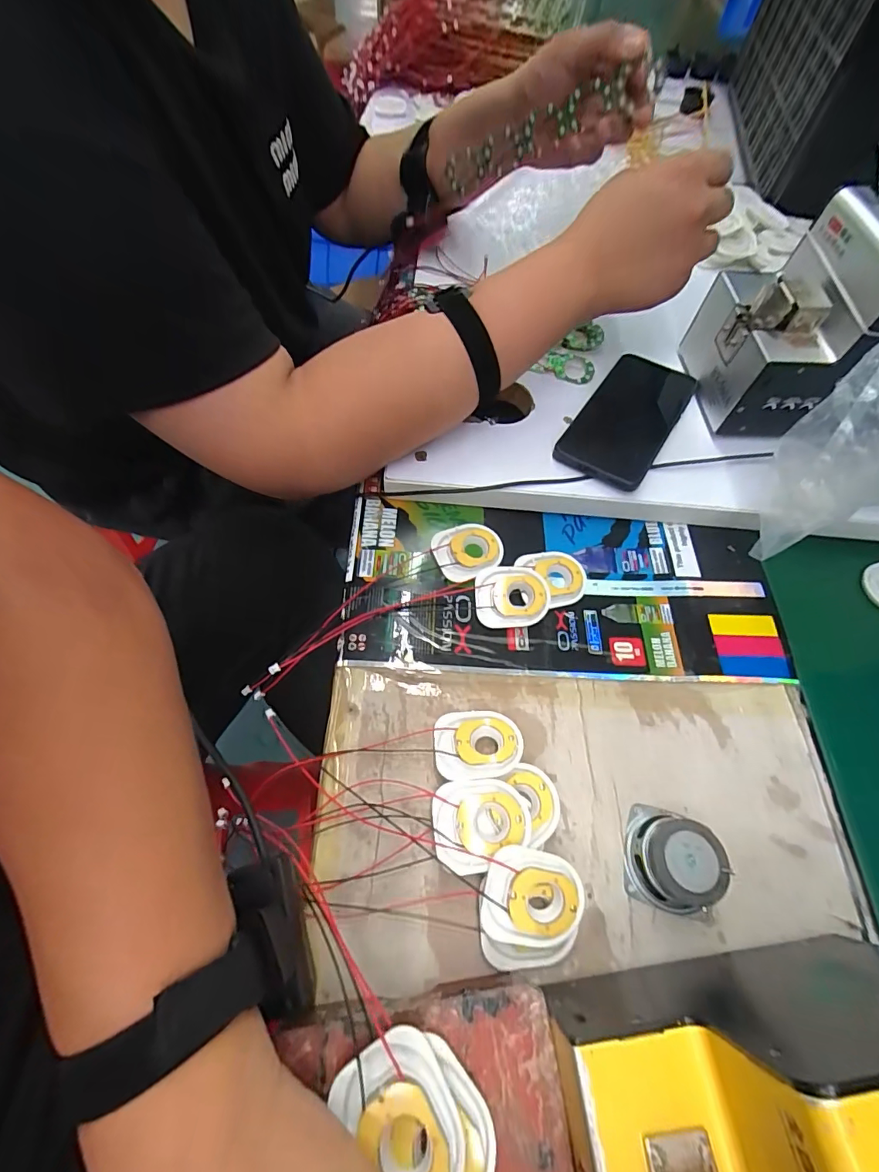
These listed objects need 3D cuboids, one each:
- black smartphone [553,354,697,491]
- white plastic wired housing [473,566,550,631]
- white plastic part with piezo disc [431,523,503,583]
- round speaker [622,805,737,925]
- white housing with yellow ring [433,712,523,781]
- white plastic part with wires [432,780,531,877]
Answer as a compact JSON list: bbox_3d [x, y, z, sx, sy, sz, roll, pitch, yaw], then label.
[{"bbox_3d":[0.178,-0.161,0.435,0.079,0.013,0.180,31,65,13],"label":"black smartphone"},{"bbox_3d":[0.058,0.008,0.370,0.058,0.014,0.047,1,62,-3],"label":"white plastic wired housing"},{"bbox_3d":[0.025,-0.029,0.388,0.058,0.007,0.049,-21,65,-14],"label":"white plastic part with piezo disc"},{"bbox_3d":[0.146,0.168,0.285,0.051,0.028,0.054,1,62,-2],"label":"round speaker"},{"bbox_3d":[0.026,0.105,0.312,0.058,0.006,0.047,-2,43,2],"label":"white housing with yellow ring"},{"bbox_3d":[0.025,0.143,0.280,0.057,0.017,0.049,-1,62,-4],"label":"white plastic part with wires"}]

